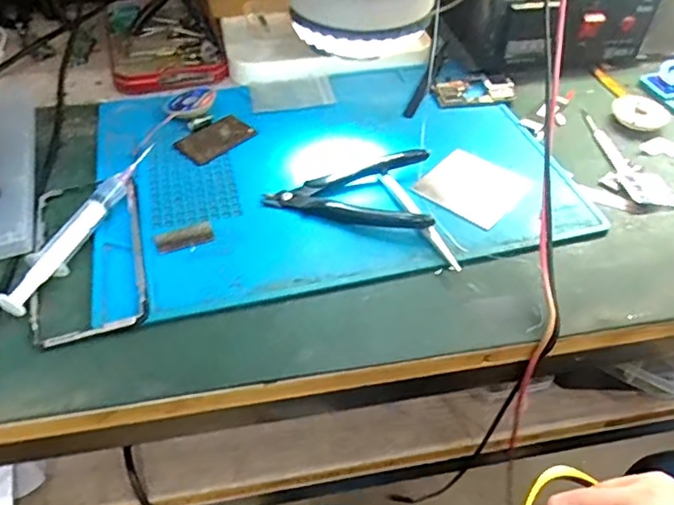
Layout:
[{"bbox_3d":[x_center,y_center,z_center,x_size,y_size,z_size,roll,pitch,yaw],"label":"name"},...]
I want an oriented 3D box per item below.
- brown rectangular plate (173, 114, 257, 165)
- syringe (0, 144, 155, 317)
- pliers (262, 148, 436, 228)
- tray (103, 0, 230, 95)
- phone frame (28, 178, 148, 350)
[{"bbox_3d":[-0.099,-0.095,0.457,0.037,0.006,0.061,32,54,26],"label":"brown rectangular plate"},{"bbox_3d":[-0.172,-0.026,0.379,0.028,0.015,0.160,10,48,9],"label":"syringe"},{"bbox_3d":[0.011,-0.051,0.405,0.117,0.027,0.066,11,45,6],"label":"pliers"},{"bbox_3d":[-0.177,-0.225,0.566,0.109,0.027,0.191,-14,49,-14],"label":"tray"},{"bbox_3d":[-0.164,-0.003,0.368,0.068,0.012,0.144,-13,48,-12],"label":"phone frame"}]

